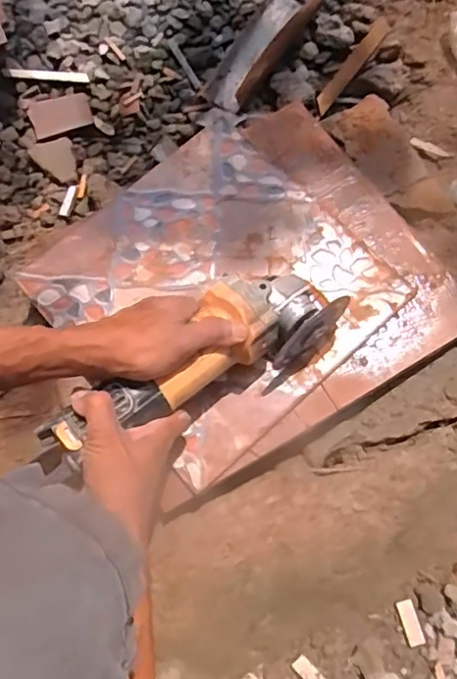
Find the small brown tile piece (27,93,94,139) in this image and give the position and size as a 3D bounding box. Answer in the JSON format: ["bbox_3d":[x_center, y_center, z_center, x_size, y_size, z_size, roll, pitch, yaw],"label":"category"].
[{"bbox_3d":[-0.227,-0.304,0.762,0.080,0.006,0.056,-18,74,0],"label":"small brown tile piece"}]

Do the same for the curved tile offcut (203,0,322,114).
[{"bbox_3d":[0.043,-0.404,0.769,0.073,0.044,0.206,35,80,13],"label":"curved tile offcut"}]

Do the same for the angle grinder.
[{"bbox_3d":[-0.026,0.016,0.507,0.280,0.088,0.085,-24,73,-19],"label":"angle grinder"}]

